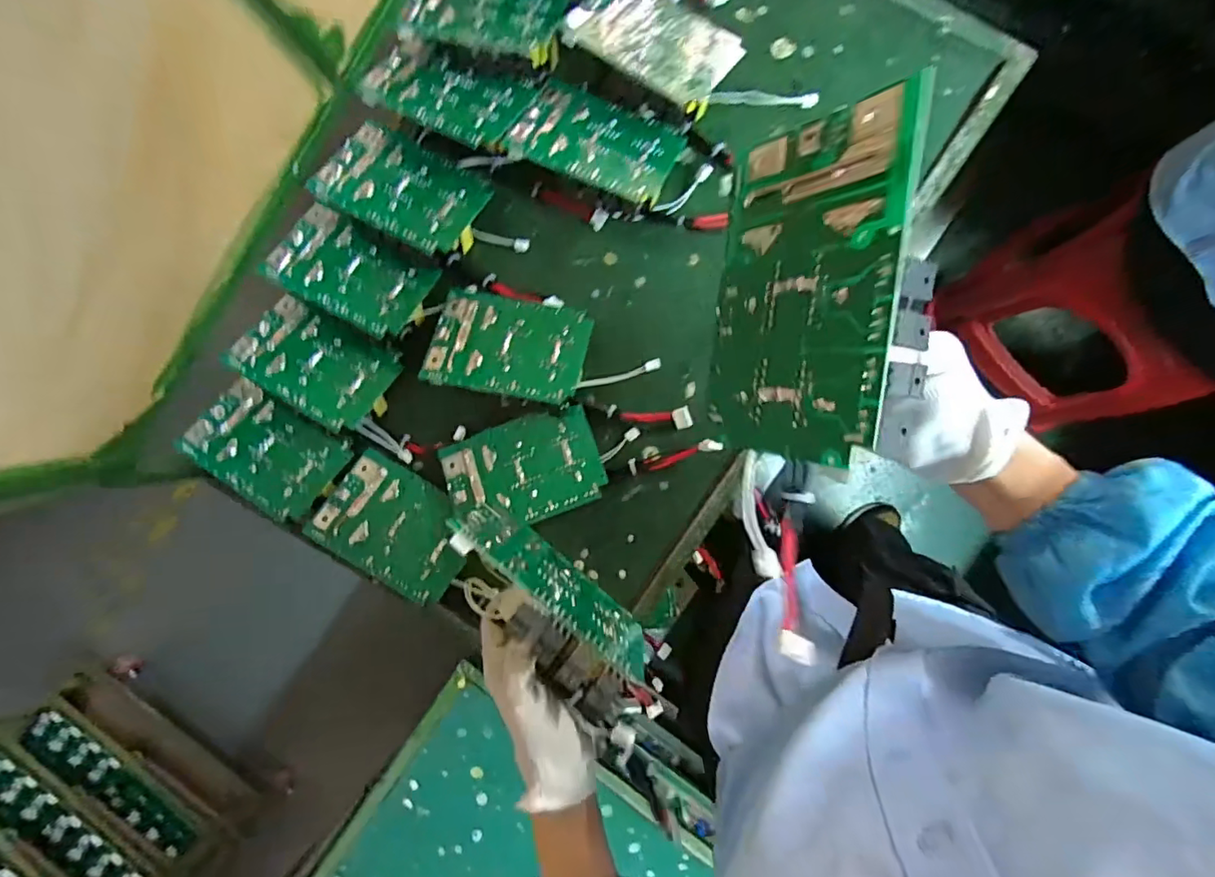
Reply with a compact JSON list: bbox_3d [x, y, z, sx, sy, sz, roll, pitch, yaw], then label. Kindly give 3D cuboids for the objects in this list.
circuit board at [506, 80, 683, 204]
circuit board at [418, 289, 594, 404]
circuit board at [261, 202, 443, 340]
[{"bbox_3d":[-0.009,-0.312,0.584,0.165,0.036,0.132,26,69,6],"label":"circuit board"},{"bbox_3d":[-0.104,-0.099,0.590,0.162,0.012,0.111,10,73,7],"label":"circuit board"},{"bbox_3d":[-0.276,-0.182,0.603,0.156,0.015,0.107,25,72,1],"label":"circuit board"}]

